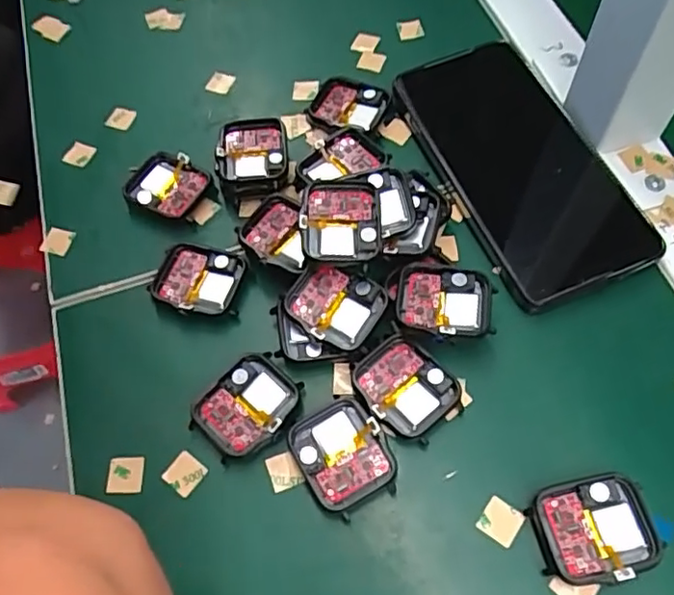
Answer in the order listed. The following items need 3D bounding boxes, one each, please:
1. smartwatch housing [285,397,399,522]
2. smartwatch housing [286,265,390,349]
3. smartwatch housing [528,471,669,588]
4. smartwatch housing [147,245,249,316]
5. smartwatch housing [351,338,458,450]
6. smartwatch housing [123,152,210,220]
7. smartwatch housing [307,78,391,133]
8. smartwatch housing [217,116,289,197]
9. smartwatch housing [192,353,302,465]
[{"bbox_3d":[0.002,0.068,0.264,0.036,0.010,0.044,-29,64,-11],"label":"smartwatch housing"},{"bbox_3d":[-0.002,0.004,0.288,0.041,0.017,0.035,28,67,17],"label":"smartwatch housing"},{"bbox_3d":[0.104,0.093,0.243,0.047,0.012,0.038,-10,62,-2],"label":"smartwatch housing"},{"bbox_3d":[-0.070,-0.008,0.311,0.046,0.011,0.036,8,63,8],"label":"smartwatch housing"},{"bbox_3d":[0.031,0.041,0.276,0.036,0.010,0.043,-40,67,-16],"label":"smartwatch housing"},{"bbox_3d":[-0.095,-0.062,0.336,0.044,0.011,0.035,16,64,12],"label":"smartwatch housing"},{"bbox_3d":[0.007,-0.111,0.354,0.039,0.012,0.036,23,66,15],"label":"smartwatch housing"},{"bbox_3d":[-0.046,-0.074,0.333,0.038,0.019,0.044,-6,62,1],"label":"smartwatch housing"},{"bbox_3d":[-0.041,0.049,0.276,0.045,0.007,0.036,-42,67,-17],"label":"smartwatch housing"}]

